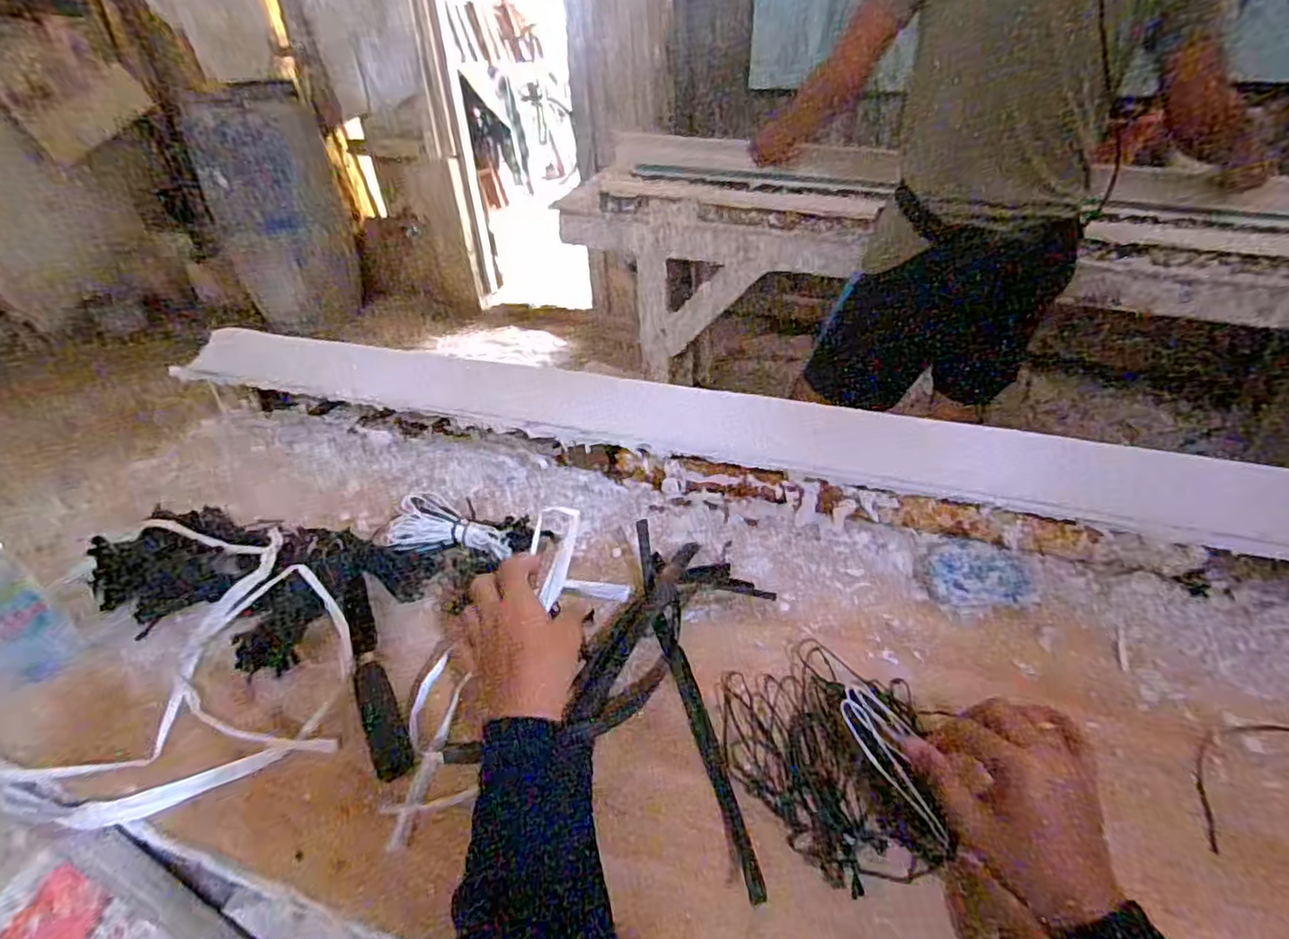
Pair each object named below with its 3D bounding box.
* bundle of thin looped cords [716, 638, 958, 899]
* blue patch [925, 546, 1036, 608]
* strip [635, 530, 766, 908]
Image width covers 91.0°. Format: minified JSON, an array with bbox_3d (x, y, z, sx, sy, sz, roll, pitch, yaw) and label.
[{"bbox_3d":[0.127,0.193,0.448,0.137,0.032,0.165,3,38,6],"label":"bundle of thin looped cords"},{"bbox_3d":[0.304,0.096,0.575,0.089,0.017,0.059,0,38,2],"label":"blue patch"},{"bbox_3d":[0.034,0.160,0.494,0.016,0.044,0.302,-11,39,-11],"label":"strip"}]

